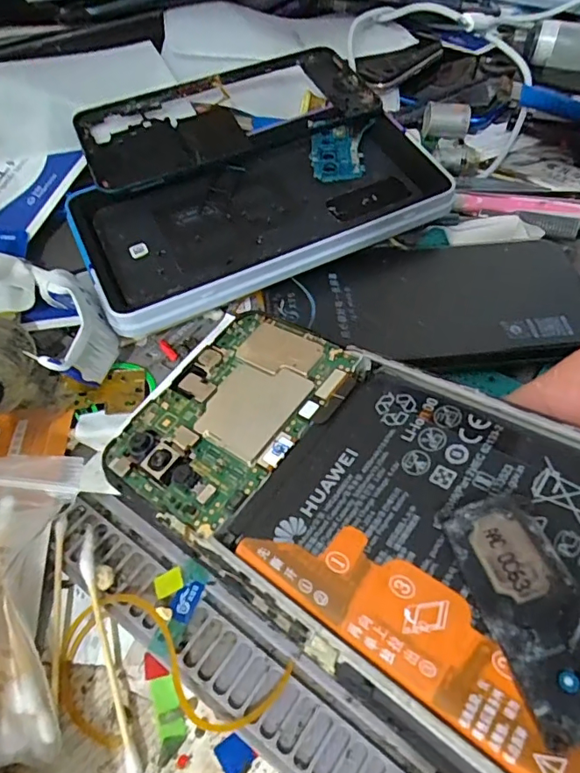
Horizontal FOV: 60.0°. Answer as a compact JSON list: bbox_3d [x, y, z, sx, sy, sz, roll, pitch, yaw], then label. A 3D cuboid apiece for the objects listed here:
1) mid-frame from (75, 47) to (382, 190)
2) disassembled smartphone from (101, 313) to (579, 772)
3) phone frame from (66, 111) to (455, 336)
[{"bbox_3d":[-0.039,-0.162,0.294,0.162,0.010,0.086,-23,63,-11],"label":"mid-frame"},{"bbox_3d":[0.023,0.027,0.114,0.157,0.011,0.069,26,58,36],"label":"disassembled smartphone"},{"bbox_3d":[-0.013,-0.091,0.260,0.183,0.012,0.094,-19,62,-8],"label":"phone frame"}]

